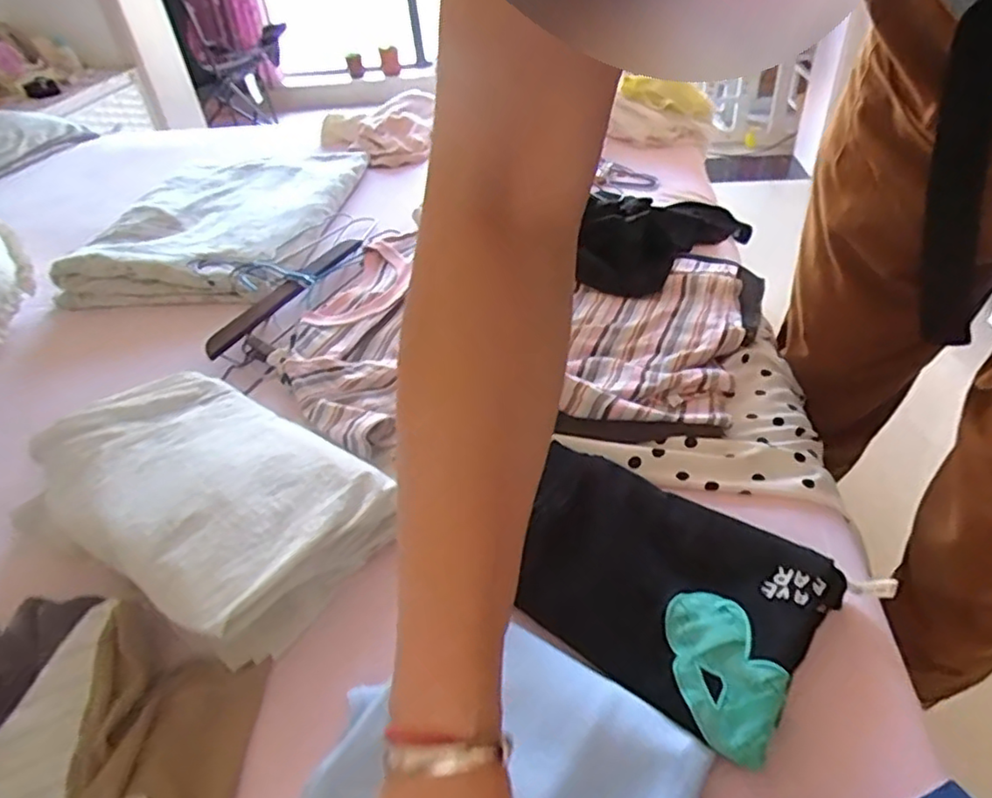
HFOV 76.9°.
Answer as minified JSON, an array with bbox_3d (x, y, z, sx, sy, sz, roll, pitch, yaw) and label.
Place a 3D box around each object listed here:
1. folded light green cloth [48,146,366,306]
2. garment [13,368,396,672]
[{"bbox_3d":[-0.438,-0.327,1.049,0.337,0.045,0.522,2,40,10],"label":"folded light green cloth"},{"bbox_3d":[-0.260,0.071,0.547,0.322,0.060,0.211,23,48,31],"label":"garment"}]

